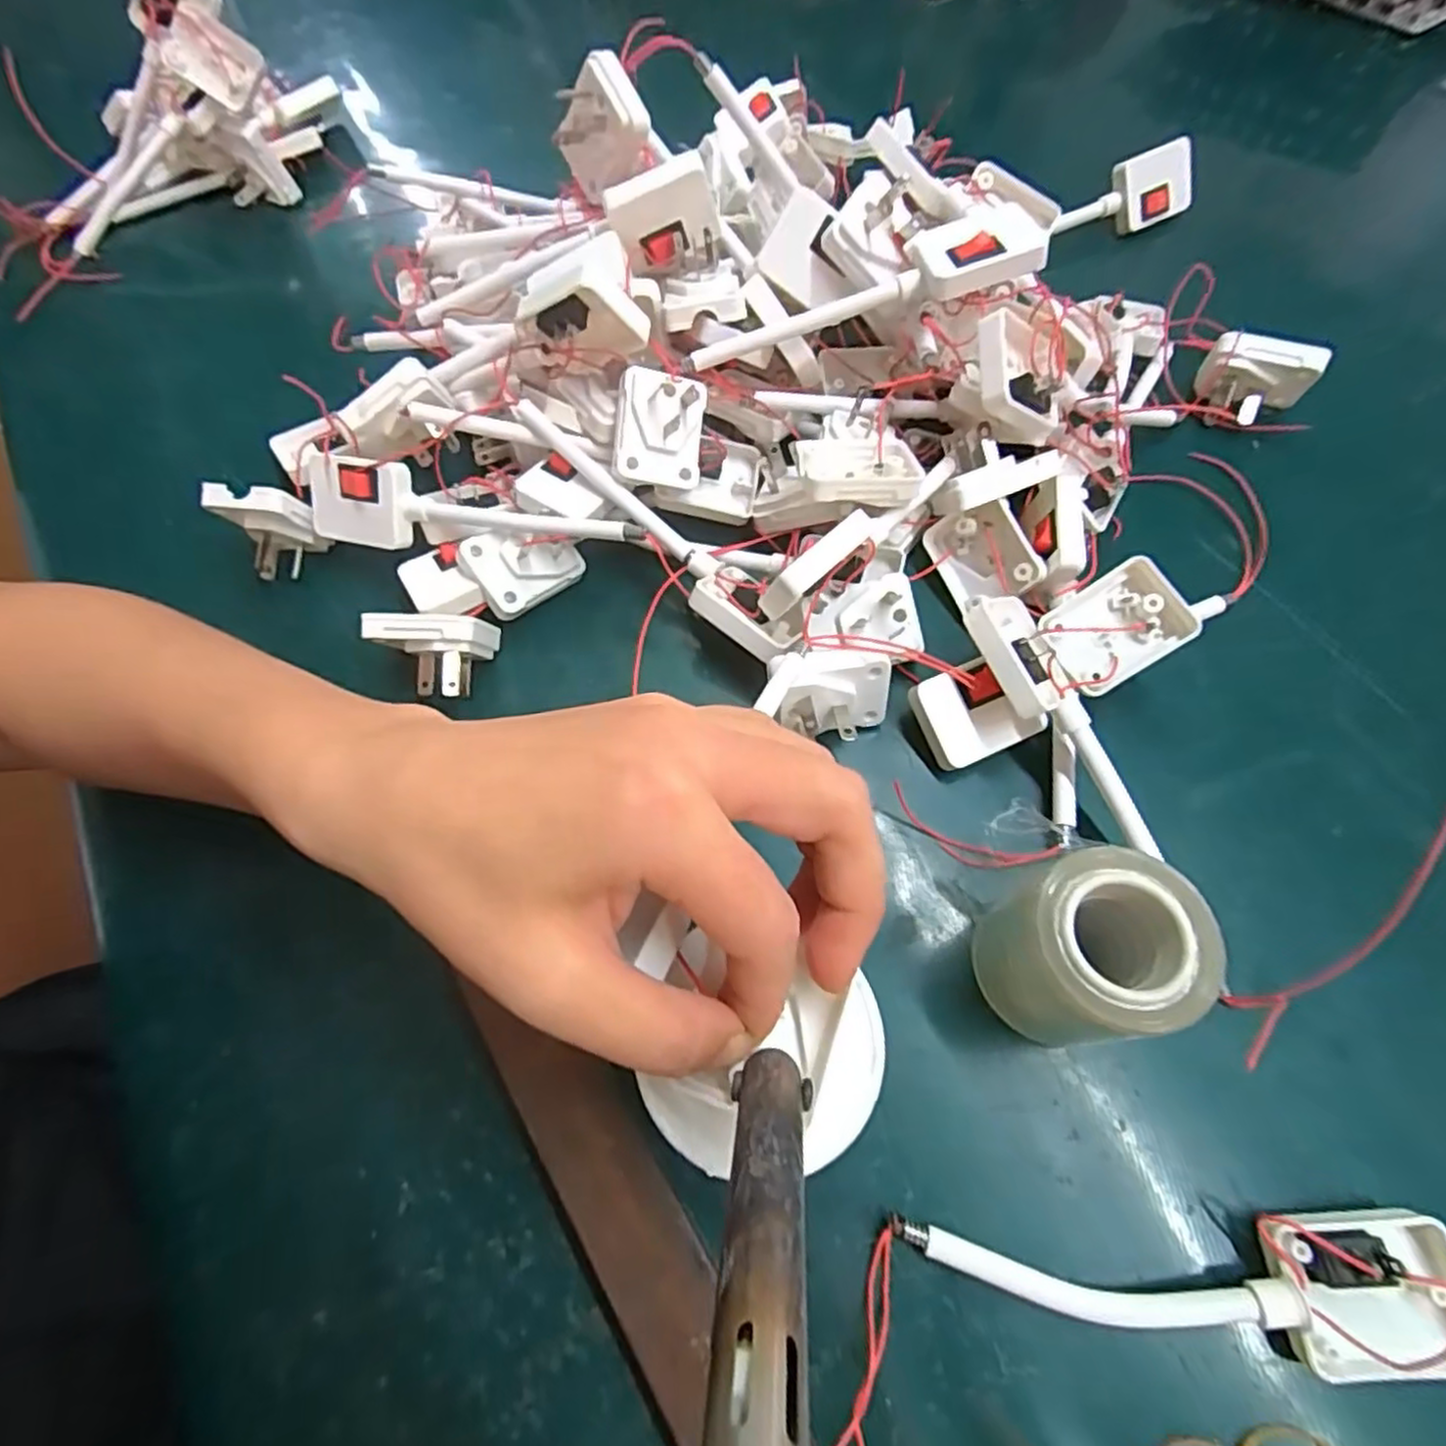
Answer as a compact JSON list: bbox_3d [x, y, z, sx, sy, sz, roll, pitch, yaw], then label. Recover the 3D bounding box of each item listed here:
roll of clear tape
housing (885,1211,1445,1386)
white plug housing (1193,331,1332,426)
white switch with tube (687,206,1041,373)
[{"bbox_3d":[0.113,0.073,0.230,0.048,0.069,0.049,-1,63,2],"label":"roll of clear tape"},{"bbox_3d":[0.134,0.162,0.208,0.158,0.023,0.039,1,63,3],"label":"housing"},{"bbox_3d":[0.262,-0.169,0.354,0.050,0.038,0.016,13,65,9],"label":"white plug housing"},{"bbox_3d":[0.058,-0.185,0.313,0.153,0.017,0.036,-15,63,9],"label":"white switch with tube"}]

